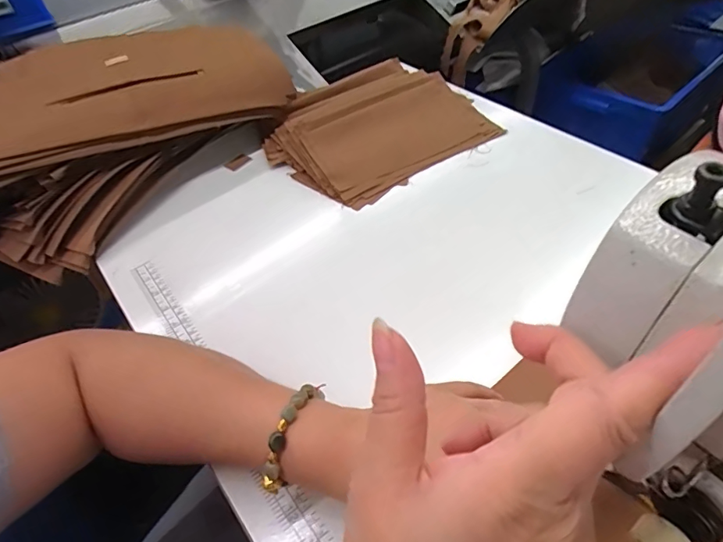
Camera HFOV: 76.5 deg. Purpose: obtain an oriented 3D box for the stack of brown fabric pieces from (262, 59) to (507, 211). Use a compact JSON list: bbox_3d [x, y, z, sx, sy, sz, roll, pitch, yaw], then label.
[{"bbox_3d":[0.018,-0.187,0.590,0.242,0.049,0.198,-33,52,-21],"label":"stack of brown fabric pieces"}]

